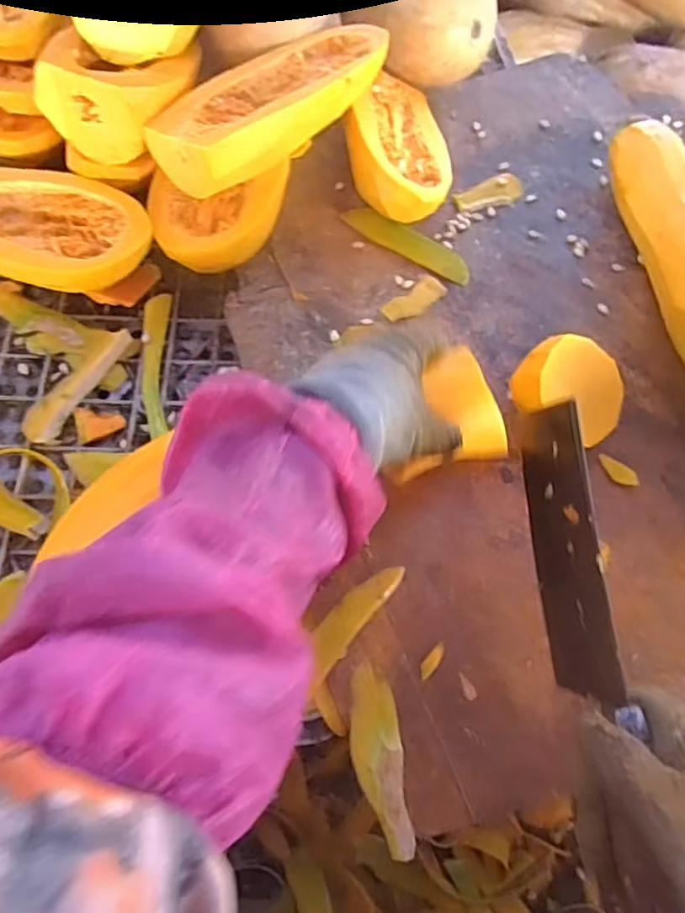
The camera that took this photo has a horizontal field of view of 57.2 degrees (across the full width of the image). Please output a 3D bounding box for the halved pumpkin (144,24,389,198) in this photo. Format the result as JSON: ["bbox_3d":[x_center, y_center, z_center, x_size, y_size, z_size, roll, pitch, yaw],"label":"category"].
[{"bbox_3d":[-0.055,-0.301,0.527,0.229,0.045,0.105,-39,72,-18],"label":"halved pumpkin"}]

